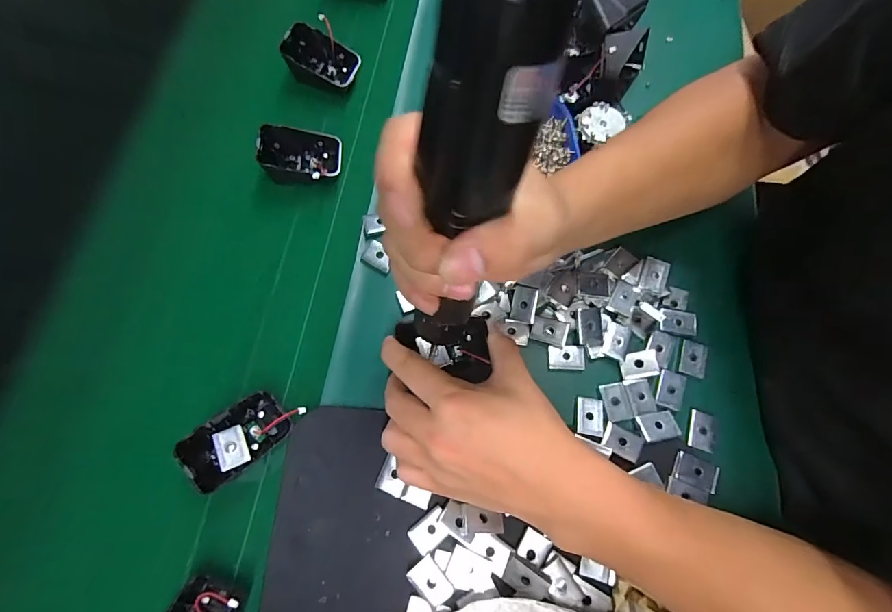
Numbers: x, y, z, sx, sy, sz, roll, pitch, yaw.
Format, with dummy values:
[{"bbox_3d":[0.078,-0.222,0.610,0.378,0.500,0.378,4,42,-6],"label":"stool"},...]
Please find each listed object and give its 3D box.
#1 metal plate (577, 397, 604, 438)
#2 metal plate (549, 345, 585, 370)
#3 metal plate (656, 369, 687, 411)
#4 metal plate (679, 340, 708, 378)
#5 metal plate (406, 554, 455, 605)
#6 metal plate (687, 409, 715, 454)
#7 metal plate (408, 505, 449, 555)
[{"bbox_3d":[0.109,0.083,0.313,0.019,0.005,0.028,10,73,1],"label":"metal plate"},{"bbox_3d":[0.097,0.041,0.331,0.028,0.007,0.019,2,73,-2],"label":"metal plate"},{"bbox_3d":[0.175,0.065,0.323,0.020,0.004,0.028,19,73,3],"label":"metal plate"},{"bbox_3d":[0.198,0.042,0.329,0.019,0.004,0.028,20,73,4],"label":"metal plate"},{"bbox_3d":[-0.010,0.182,0.273,0.019,0.007,0.027,-37,78,-12],"label":"metal plate"},{"bbox_3d":[0.194,0.094,0.312,0.018,0.004,0.029,17,73,3],"label":"metal plate"},{"bbox_3d":[-0.010,0.154,0.284,0.027,0.004,0.019,-38,78,-13],"label":"metal plate"}]

